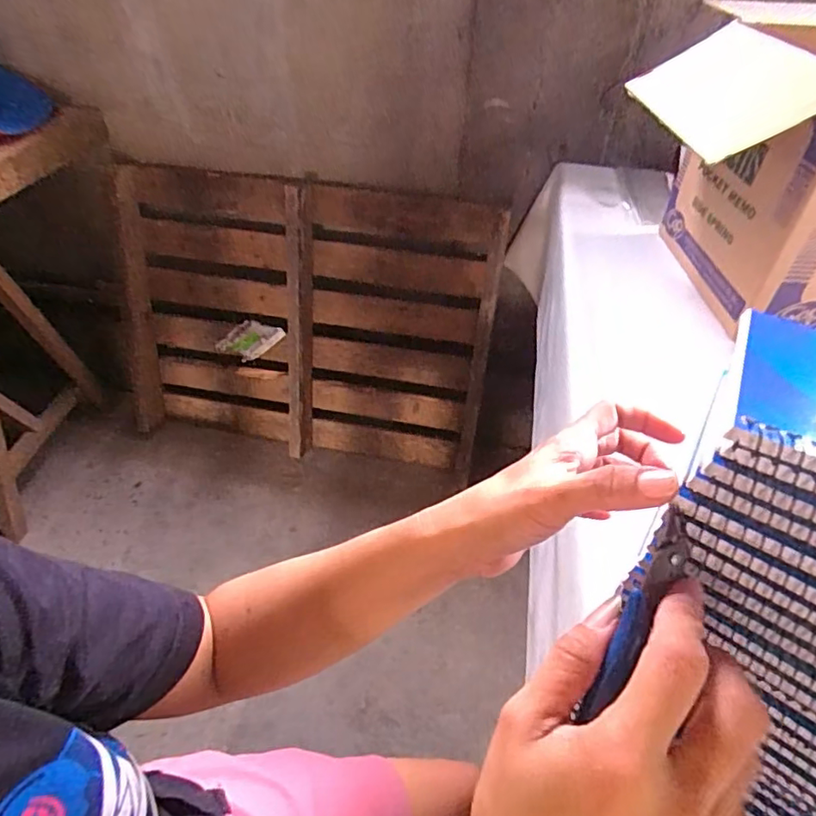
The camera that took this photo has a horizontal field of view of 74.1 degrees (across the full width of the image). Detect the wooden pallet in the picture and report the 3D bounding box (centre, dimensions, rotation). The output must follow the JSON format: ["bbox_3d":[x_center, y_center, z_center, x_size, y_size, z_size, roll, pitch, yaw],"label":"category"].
[{"bbox_3d":[-0.286,-0.208,1.406,0.954,0.705,0.068,10,27,5],"label":"wooden pallet"}]

